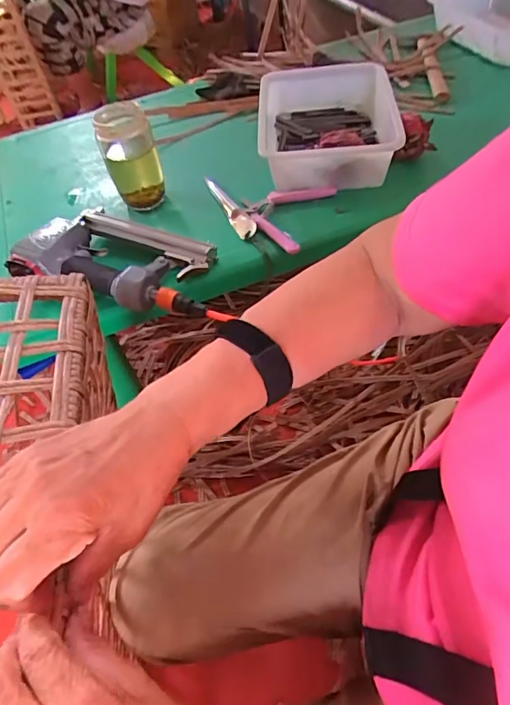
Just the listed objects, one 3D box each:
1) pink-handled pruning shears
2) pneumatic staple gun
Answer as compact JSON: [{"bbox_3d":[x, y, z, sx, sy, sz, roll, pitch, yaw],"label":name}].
[{"bbox_3d":[0.002,-0.232,0.751,0.202,0.023,0.165,17,56,19],"label":"pink-handled pruning shears"},{"bbox_3d":[-0.179,-0.140,0.650,0.271,0.051,0.155,9,54,14],"label":"pneumatic staple gun"}]

